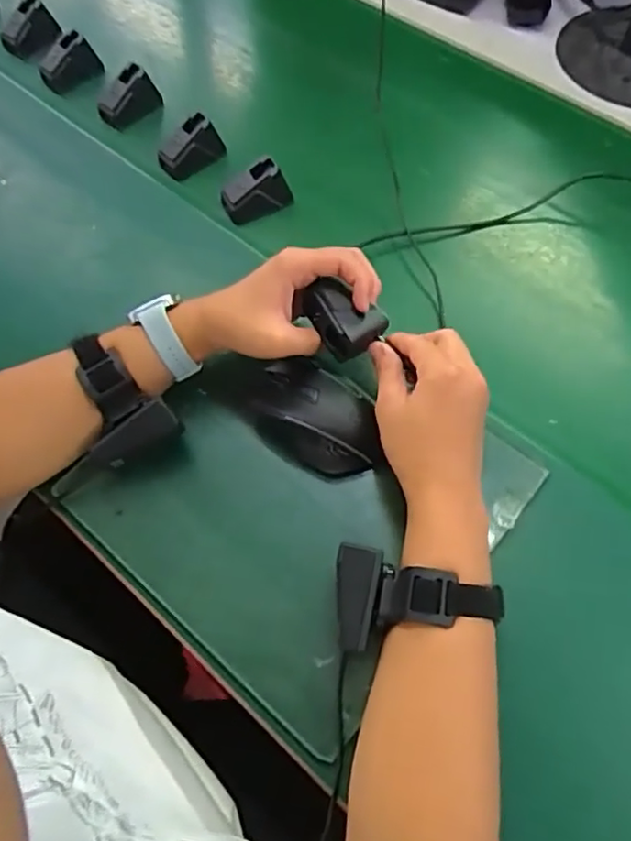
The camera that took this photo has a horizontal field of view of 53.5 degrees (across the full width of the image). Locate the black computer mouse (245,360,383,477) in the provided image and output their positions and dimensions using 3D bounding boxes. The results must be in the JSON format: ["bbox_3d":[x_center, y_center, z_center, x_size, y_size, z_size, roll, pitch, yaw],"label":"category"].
[{"bbox_3d":[0.001,0.001,0.510,0.121,0.043,0.069,31,68,16],"label":"black computer mouse"}]

